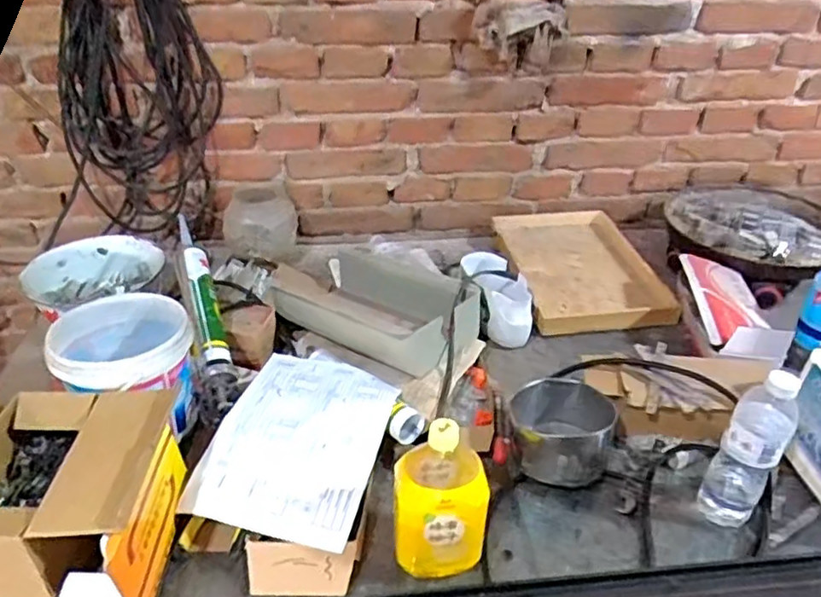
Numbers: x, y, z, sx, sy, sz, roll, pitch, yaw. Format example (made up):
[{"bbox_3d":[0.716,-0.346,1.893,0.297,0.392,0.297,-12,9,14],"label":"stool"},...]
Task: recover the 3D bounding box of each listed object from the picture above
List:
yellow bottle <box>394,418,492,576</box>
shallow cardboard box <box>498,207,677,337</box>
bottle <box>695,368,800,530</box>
[{"bbox_3d":[0.032,0.206,0.701,0.092,0.187,0.092,-3,32,-5],"label":"yellow bottle"},{"bbox_3d":[0.335,-0.063,1.271,0.271,0.046,0.406,-2,32,-3],"label":"shallow cardboard box"},{"bbox_3d":[0.391,0.174,0.736,0.064,0.217,0.054,18,36,26],"label":"bottle"}]

